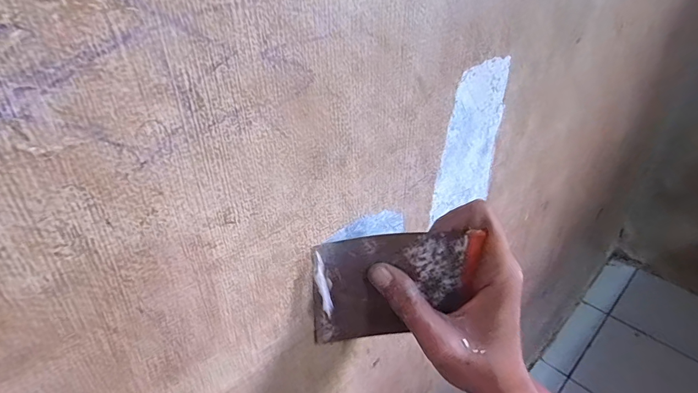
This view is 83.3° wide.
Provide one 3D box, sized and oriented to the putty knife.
[{"bbox_3d":[0.026,0.057,0.243,0.095,0.073,0.016,-6,32,-11],"label":"putty knife"}]

